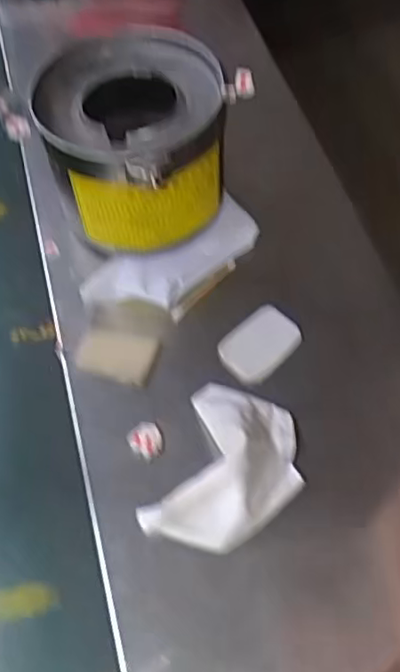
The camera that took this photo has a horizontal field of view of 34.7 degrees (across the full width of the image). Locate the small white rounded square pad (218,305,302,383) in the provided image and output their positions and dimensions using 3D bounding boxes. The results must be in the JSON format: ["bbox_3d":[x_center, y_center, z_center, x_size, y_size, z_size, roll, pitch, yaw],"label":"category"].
[{"bbox_3d":[0.045,0.005,0.478,0.059,0.011,0.039,-38,66,-20],"label":"small white rounded square pad"}]

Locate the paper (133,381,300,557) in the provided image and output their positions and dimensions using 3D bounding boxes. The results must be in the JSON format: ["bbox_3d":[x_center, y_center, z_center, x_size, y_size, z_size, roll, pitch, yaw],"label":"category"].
[{"bbox_3d":[0.021,0.084,0.419,0.084,0.037,0.110,20,62,12],"label":"paper"}]

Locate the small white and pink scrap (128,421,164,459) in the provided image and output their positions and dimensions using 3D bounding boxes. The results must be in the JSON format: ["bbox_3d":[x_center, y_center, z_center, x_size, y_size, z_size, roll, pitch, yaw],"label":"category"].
[{"bbox_3d":[-0.037,0.071,0.444,0.024,0.010,0.023,0,59,0],"label":"small white and pink scrap"}]

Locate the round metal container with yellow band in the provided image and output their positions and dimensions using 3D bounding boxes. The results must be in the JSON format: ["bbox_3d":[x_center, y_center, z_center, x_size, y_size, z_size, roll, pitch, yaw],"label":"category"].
[{"bbox_3d":[-0.049,-0.152,0.512,0.138,0.108,0.149,5,60,3],"label":"round metal container with yellow band"}]

